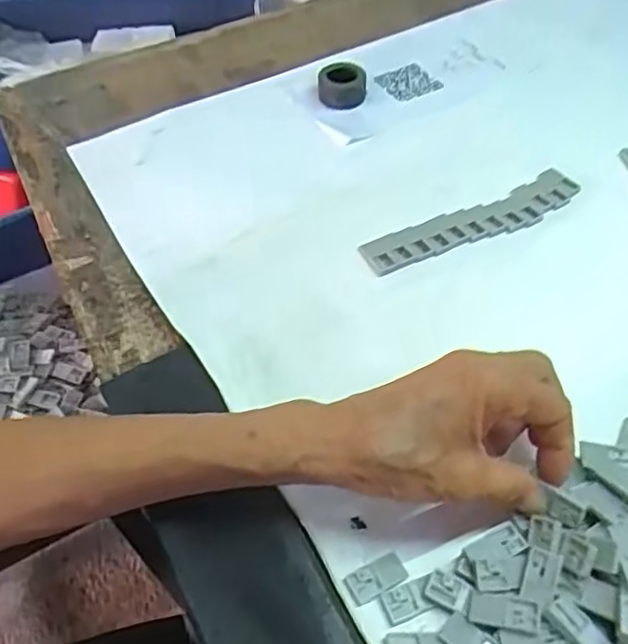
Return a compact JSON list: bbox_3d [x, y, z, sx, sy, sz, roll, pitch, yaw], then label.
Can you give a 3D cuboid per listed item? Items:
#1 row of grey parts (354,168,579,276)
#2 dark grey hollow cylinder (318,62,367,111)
[{"bbox_3d":[0.105,-0.065,0.421,0.154,0.007,0.032,-22,54,-12],"label":"row of grey parts"},{"bbox_3d":[0.023,-0.189,0.515,0.036,0.025,0.029,3,53,7],"label":"dark grey hollow cylinder"}]

